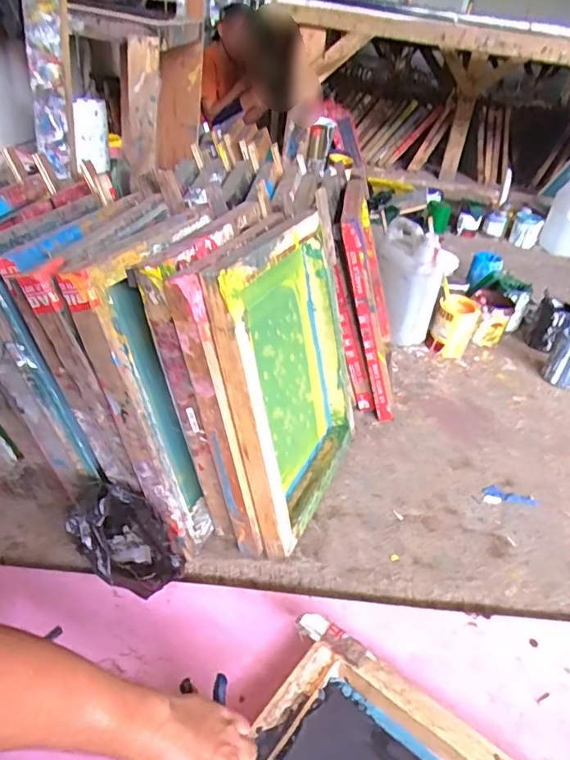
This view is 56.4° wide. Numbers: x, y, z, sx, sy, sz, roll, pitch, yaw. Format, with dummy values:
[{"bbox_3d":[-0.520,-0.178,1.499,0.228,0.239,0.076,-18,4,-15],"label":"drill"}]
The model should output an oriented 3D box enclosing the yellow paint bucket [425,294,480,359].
[{"bbox_3d":[0.445,-0.143,1.413,0.105,0.146,0.108,21,33,14],"label":"yellow paint bucket"}]

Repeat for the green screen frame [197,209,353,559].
[{"bbox_3d":[0.013,-0.007,0.892,0.051,0.468,0.372,2,30,24],"label":"green screen frame"}]

